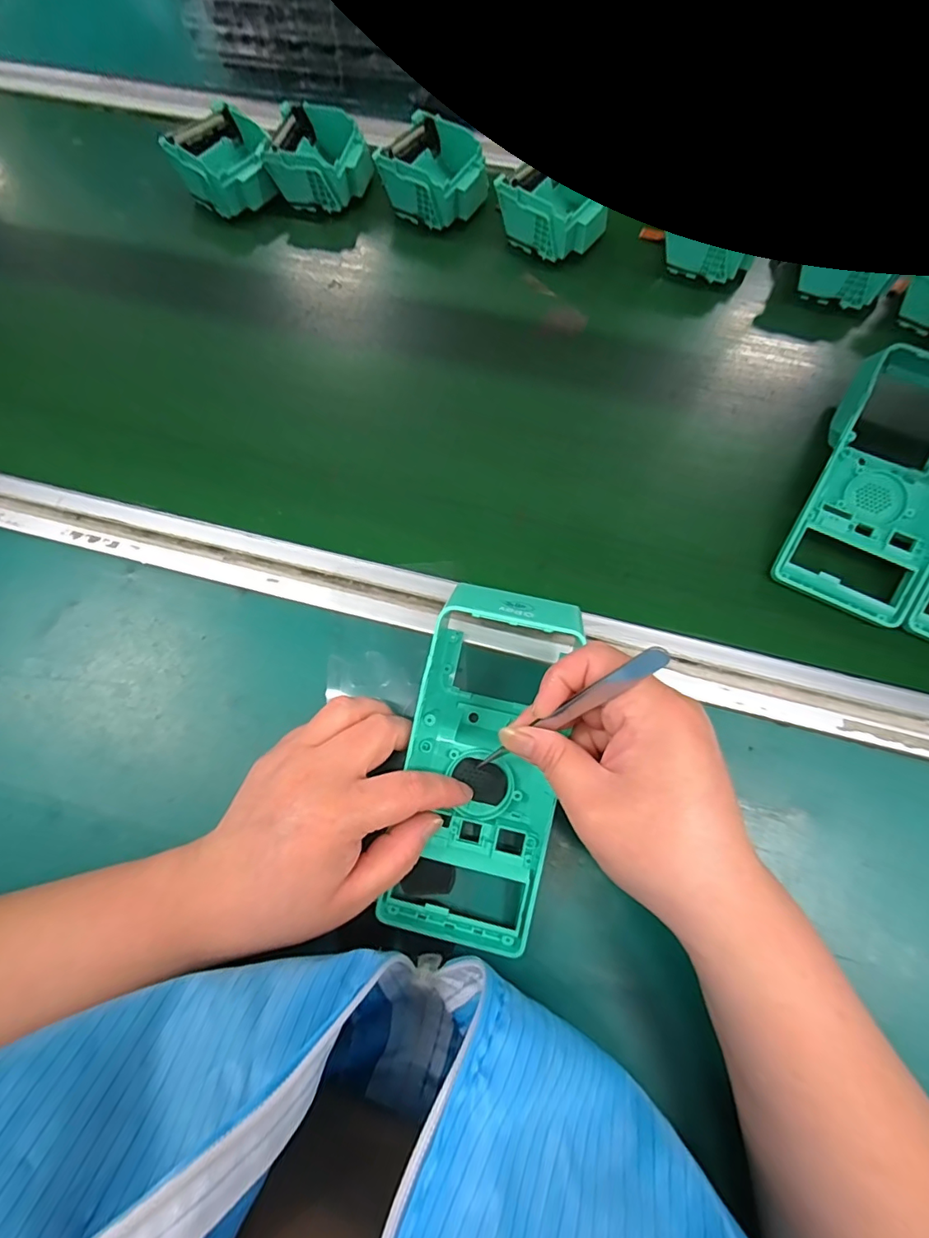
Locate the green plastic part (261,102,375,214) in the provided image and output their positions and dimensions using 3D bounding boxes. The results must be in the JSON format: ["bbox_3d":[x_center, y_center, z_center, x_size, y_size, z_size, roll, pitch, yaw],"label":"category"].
[{"bbox_3d":[-0.121,-0.399,0.442,0.078,0.047,0.073,15,73,6],"label":"green plastic part"}]

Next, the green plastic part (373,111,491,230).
[{"bbox_3d":[-0.020,-0.381,0.431,0.082,0.039,0.077,26,74,9],"label":"green plastic part"}]

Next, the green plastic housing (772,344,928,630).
[{"bbox_3d":[0.279,-0.101,0.331,0.090,0.051,0.198,27,74,9],"label":"green plastic housing"}]

